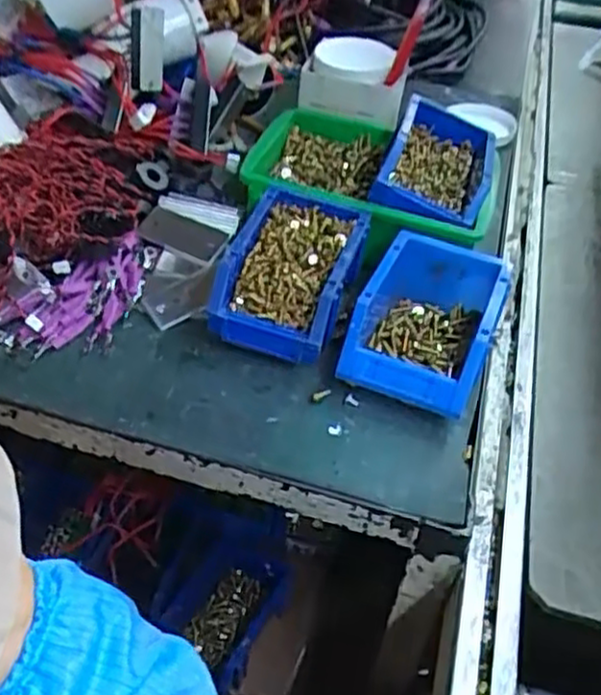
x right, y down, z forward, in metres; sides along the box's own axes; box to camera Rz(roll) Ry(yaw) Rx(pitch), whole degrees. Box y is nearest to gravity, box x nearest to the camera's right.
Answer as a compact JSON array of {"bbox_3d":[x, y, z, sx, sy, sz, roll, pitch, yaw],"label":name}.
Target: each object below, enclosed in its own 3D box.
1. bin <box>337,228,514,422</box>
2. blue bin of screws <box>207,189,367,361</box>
[{"bbox_3d":[0.111,-0.025,0.621,0.109,0.059,0.159,19,45,14],"label":"bin"},{"bbox_3d":[-0.007,-0.066,0.657,0.106,0.082,0.168,14,44,10],"label":"blue bin of screws"}]

